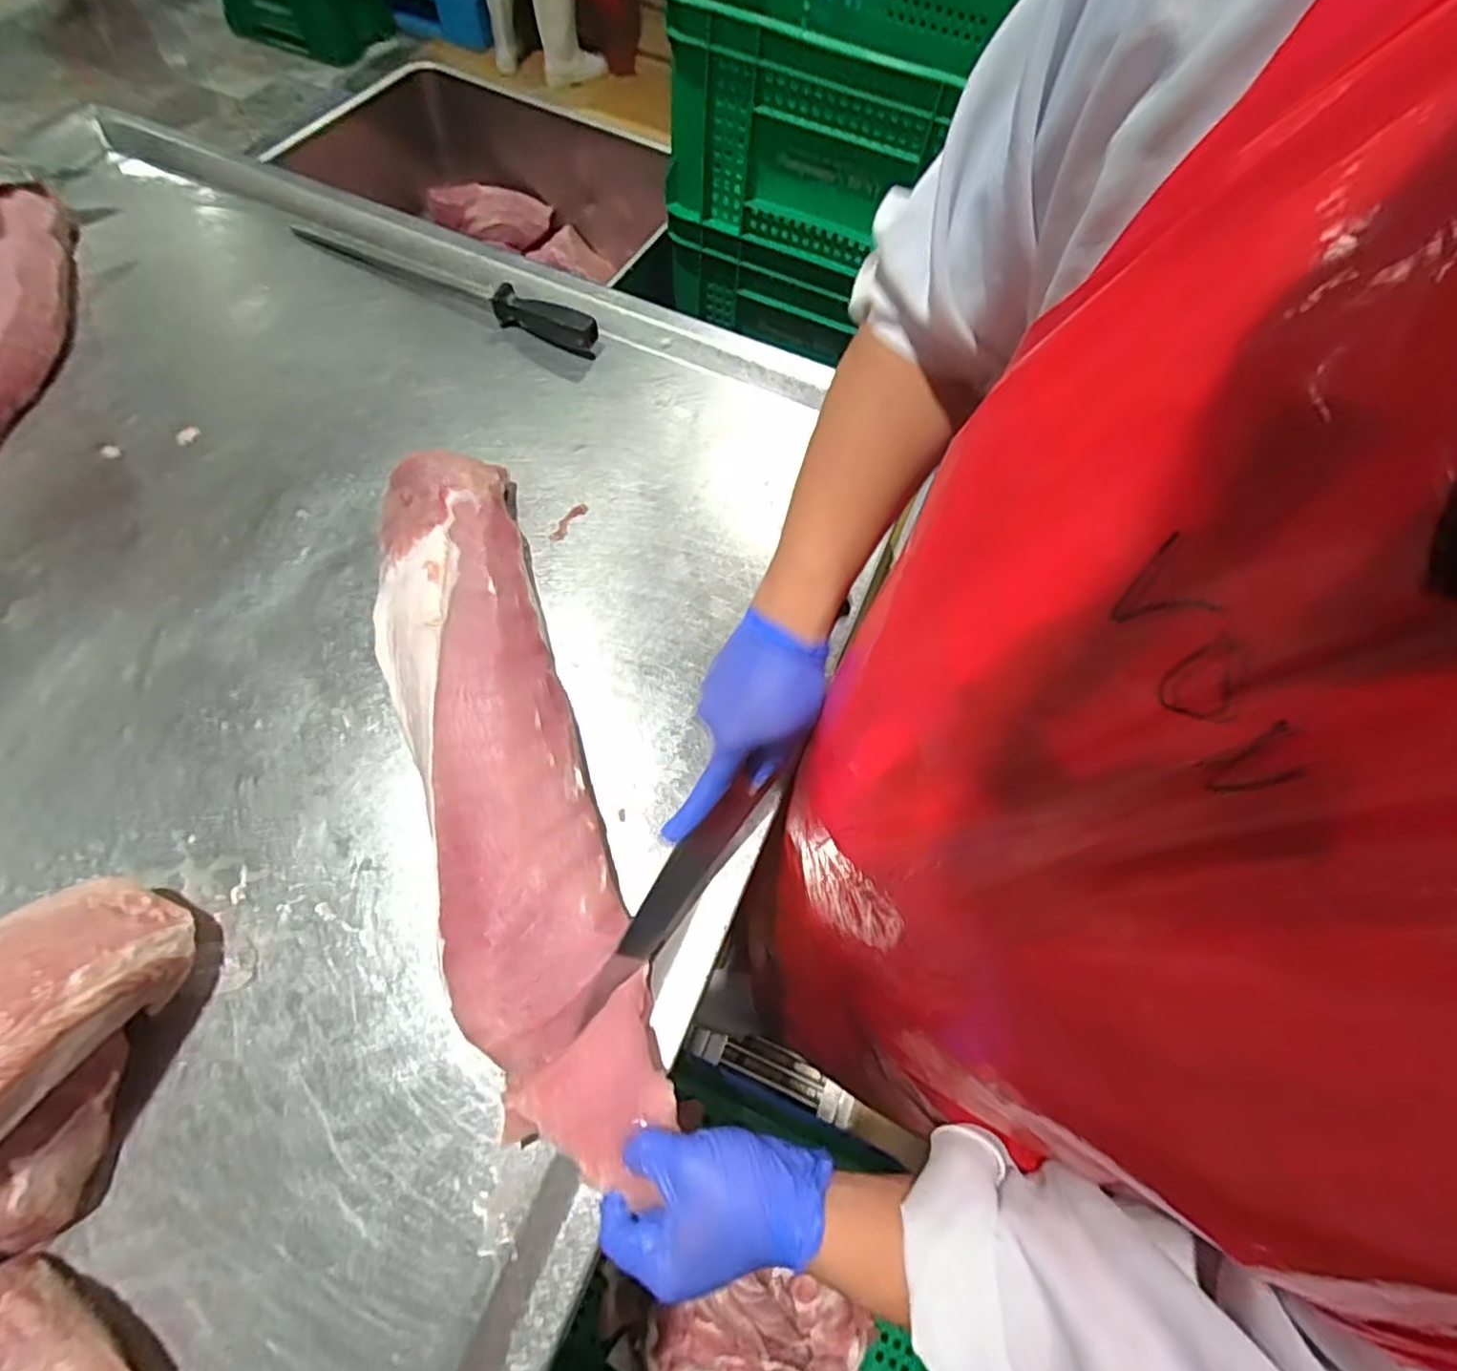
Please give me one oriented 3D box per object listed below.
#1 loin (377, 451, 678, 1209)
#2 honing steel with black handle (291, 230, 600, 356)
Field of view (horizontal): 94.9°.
[{"bbox_3d":[-0.185,0.050,0.518,0.125,0.057,0.561,-18,68,-11],"label":"loin"},{"bbox_3d":[-0.328,-0.470,0.773,0.395,0.033,0.039,26,67,8],"label":"honing steel with black handle"}]

